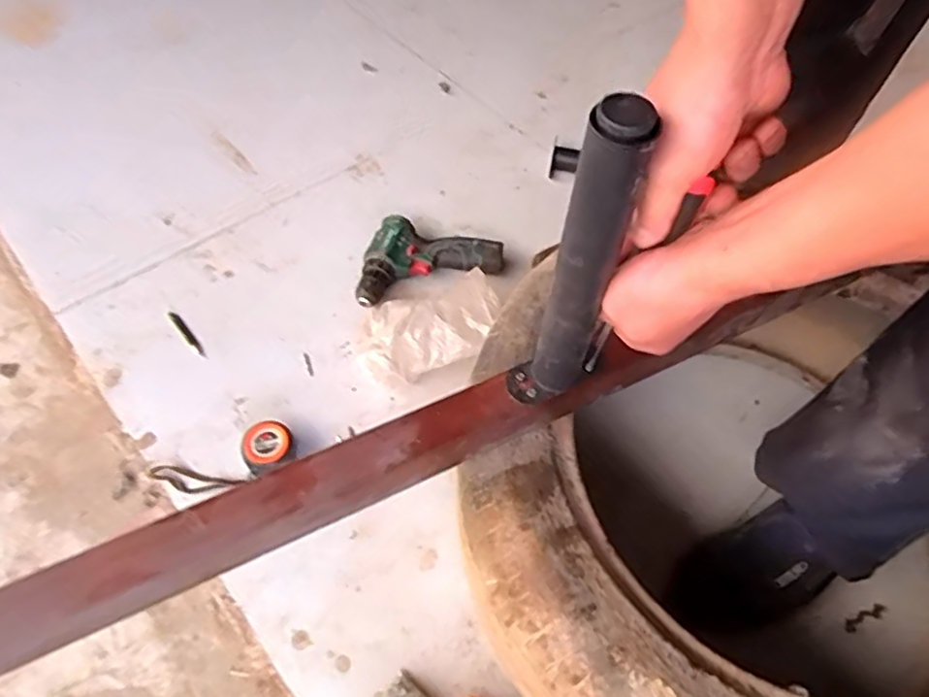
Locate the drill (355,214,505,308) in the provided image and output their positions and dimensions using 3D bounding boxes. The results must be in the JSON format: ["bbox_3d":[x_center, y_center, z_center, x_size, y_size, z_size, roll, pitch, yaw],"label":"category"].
[{"bbox_3d":[-0.064,-0.139,0.939,0.215,0.051,0.129,-16,58,-14],"label":"drill"}]

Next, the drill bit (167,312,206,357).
[{"bbox_3d":[-0.387,-0.021,0.892,0.013,0.010,0.096,-33,63,-23],"label":"drill bit"}]

